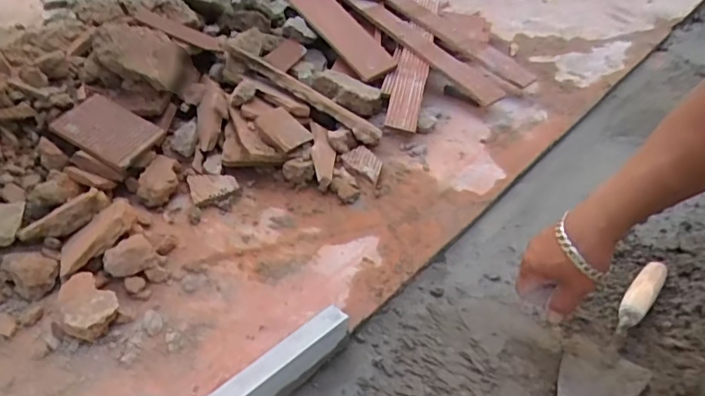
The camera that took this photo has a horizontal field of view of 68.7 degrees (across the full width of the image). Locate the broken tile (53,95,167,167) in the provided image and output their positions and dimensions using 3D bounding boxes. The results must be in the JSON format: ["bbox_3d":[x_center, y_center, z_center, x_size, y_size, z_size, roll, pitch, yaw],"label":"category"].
[{"bbox_3d":[-0.387,-0.108,0.812,0.142,0.016,0.101,26,48,4],"label":"broken tile"}]

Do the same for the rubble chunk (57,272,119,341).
[{"bbox_3d":[-0.315,0.126,0.611,0.057,0.030,0.095,-28,47,-30],"label":"rubble chunk"}]

